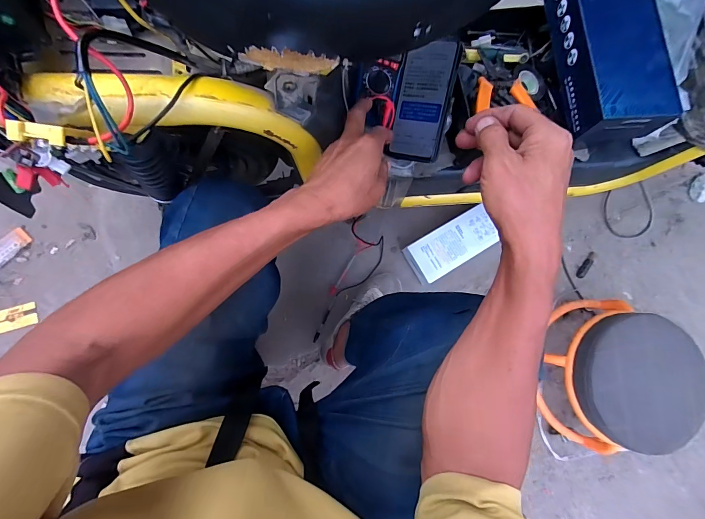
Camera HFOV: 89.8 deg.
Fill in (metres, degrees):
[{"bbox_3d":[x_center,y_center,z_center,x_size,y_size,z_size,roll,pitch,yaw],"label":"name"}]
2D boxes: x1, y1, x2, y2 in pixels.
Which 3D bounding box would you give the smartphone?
[{"bbox_3d":[0.103,-0.226,0.513,0.077,0.009,0.157,17,105,25],"label":"smartphone"}]

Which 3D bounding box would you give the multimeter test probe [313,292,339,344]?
[{"bbox_3d":[-0.065,0.141,0.872,0.010,0.017,0.132,26,80,-4],"label":"multimeter test probe"}]

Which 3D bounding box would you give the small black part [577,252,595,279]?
[{"bbox_3d":[0.640,0.016,0.967,0.024,0.013,0.088,41,79,-1],"label":"small black part"}]

